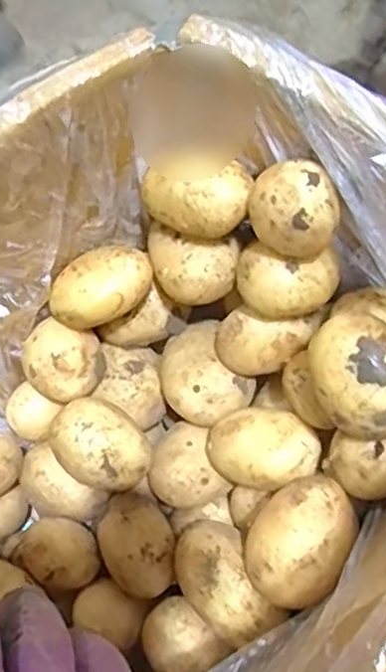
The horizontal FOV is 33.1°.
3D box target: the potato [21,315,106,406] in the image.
[{"bbox_3d":[-0.114,0.024,0.566,0.061,0.051,0.062,0,68,0],"label":"potato"}]

